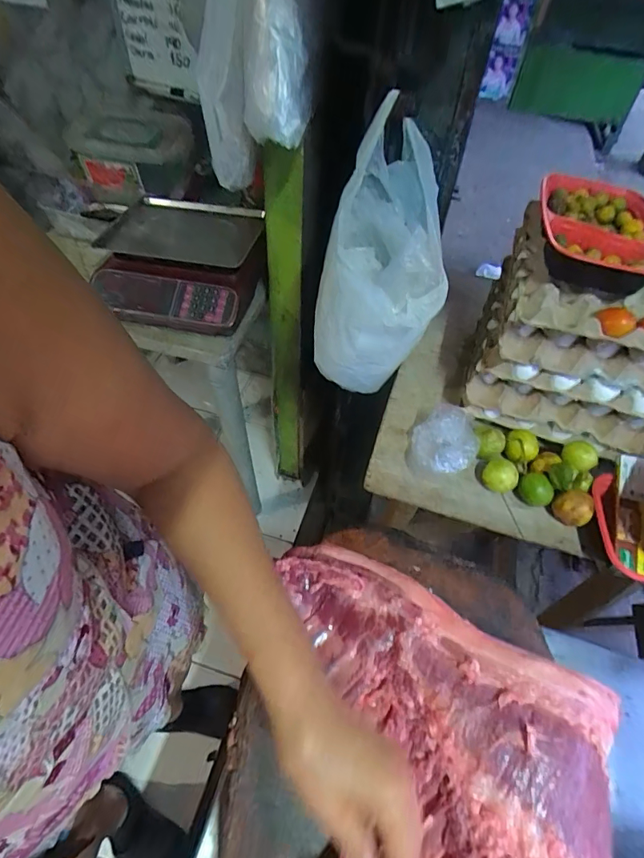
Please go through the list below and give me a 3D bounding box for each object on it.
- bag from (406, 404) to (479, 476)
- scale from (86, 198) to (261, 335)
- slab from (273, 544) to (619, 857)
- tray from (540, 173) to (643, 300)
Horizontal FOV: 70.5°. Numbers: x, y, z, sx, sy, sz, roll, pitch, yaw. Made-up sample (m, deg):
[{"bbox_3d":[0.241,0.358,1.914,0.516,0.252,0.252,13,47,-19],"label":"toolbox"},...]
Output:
[{"bbox_3d":[0.164,0.019,0.614,0.084,0.067,0.090,14,53,8],"label":"bag"},{"bbox_3d":[-0.295,-0.366,0.996,0.325,0.107,0.343,12,53,6],"label":"scale"},{"bbox_3d":[0.077,0.310,0.418,0.367,0.063,0.328,24,55,15],"label":"slab"},{"bbox_3d":[0.346,-0.251,0.579,0.133,0.053,0.218,16,53,10],"label":"tray"}]

